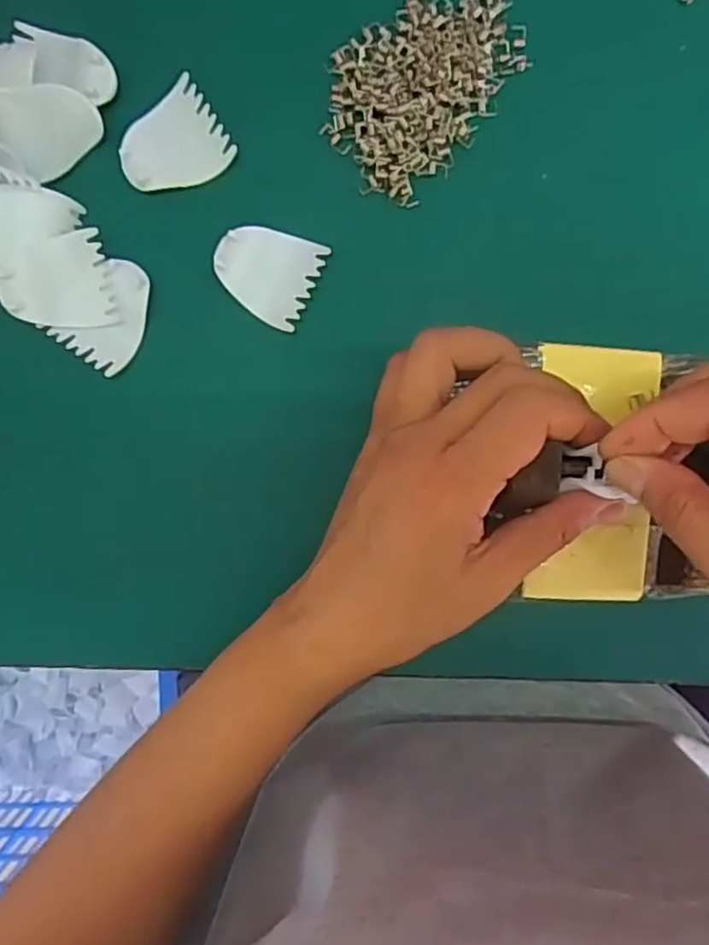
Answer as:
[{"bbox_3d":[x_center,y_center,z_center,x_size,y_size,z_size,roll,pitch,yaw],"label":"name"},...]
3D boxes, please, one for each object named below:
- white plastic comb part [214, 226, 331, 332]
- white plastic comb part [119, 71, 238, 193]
[{"bbox_3d":[-0.038,-0.087,0.294,0.043,0.004,0.037,26,94,-1],"label":"white plastic comb part"},{"bbox_3d":[-0.077,-0.139,0.295,0.044,0.005,0.038,-38,92,3],"label":"white plastic comb part"}]

